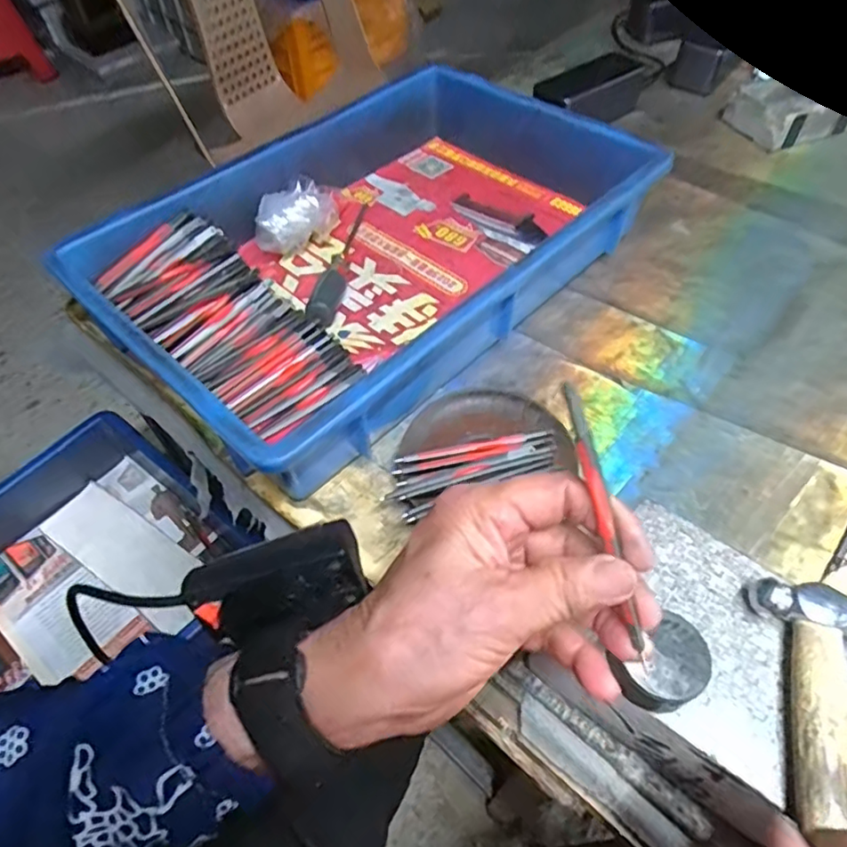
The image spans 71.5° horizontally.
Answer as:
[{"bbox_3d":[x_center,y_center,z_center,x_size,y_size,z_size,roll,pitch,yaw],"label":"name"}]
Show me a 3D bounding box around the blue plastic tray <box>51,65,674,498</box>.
[{"bbox_3d":[-0.030,-0.154,0.492,0.274,0.079,0.432,37,63,26],"label":"blue plastic tray"}]

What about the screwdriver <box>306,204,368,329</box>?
[{"bbox_3d":[-0.069,-0.146,0.517,0.018,0.021,0.181,8,54,8],"label":"screwdriver"}]

